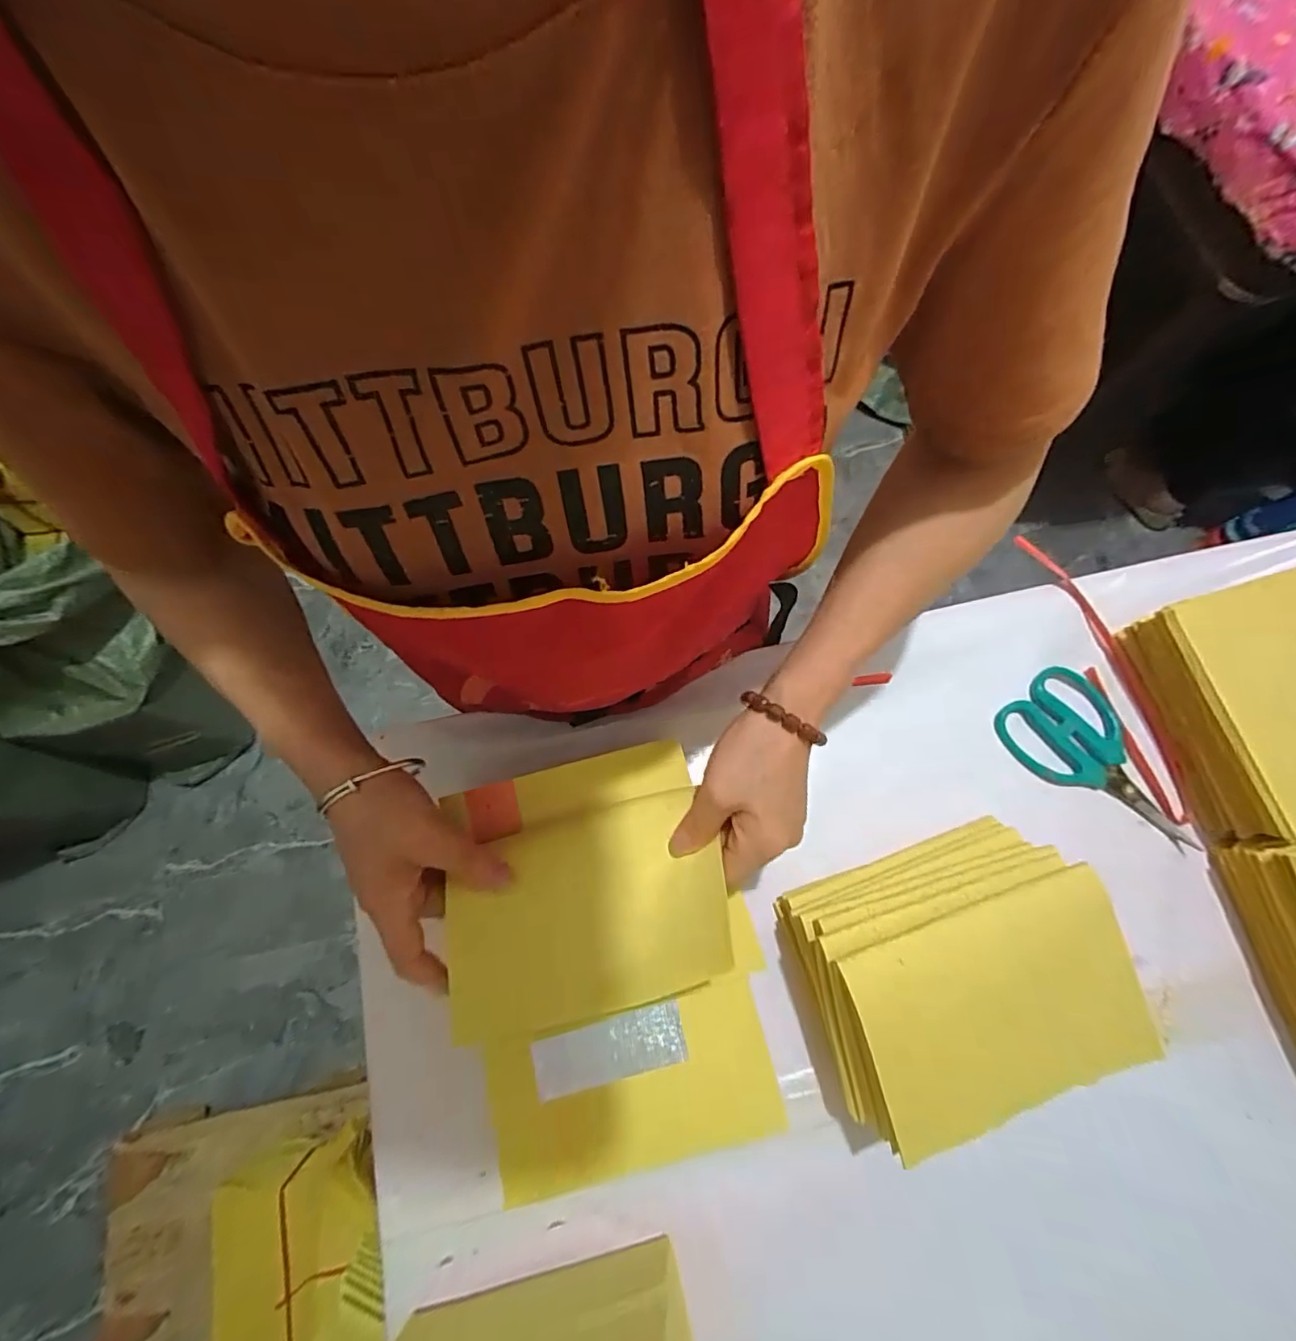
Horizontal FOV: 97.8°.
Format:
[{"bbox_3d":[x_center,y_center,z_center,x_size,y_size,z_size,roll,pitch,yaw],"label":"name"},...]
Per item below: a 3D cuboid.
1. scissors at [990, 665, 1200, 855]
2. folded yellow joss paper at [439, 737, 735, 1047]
[{"bbox_3d":[0.347,0.060,0.430,0.151,0.012,0.086,32,76,9],"label":"scissors"},{"bbox_3d":[-0.038,0.121,0.332,0.152,0.018,0.143,-11,58,-11],"label":"folded yellow joss paper"}]

